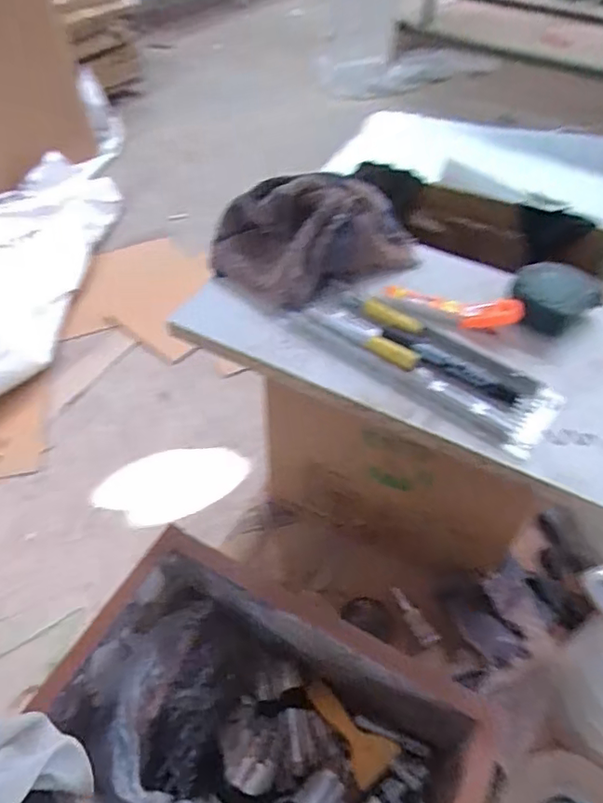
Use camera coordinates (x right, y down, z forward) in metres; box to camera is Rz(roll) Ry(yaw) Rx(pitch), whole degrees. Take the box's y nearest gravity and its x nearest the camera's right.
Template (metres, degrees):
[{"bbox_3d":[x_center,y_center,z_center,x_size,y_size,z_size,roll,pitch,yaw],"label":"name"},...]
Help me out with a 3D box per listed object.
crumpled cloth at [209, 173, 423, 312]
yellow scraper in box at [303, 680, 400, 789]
[{"bbox_3d":[0.013,-0.159,0.537,0.202,0.071,0.130,-4,49,-3],"label":"crumpled cloth"},{"bbox_3d":[0.052,0.341,0.589,0.050,0.025,0.107,-26,54,-20],"label":"yellow scraper in box"}]

